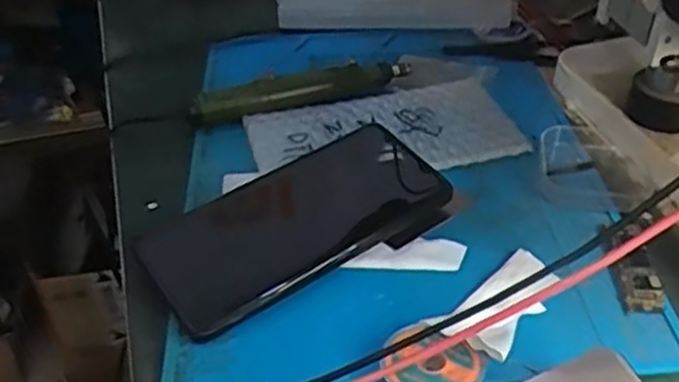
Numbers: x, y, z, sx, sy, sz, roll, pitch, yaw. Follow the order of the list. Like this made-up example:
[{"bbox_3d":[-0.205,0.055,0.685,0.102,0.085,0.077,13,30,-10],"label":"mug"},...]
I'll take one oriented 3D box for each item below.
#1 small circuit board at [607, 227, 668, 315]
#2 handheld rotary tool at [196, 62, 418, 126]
[{"bbox_3d":[0.153,0.040,0.380,0.022,0.010,0.055,0,38,2],"label":"small circuit board"},{"bbox_3d":[-0.024,-0.070,0.499,0.155,0.021,0.026,-12,40,-13],"label":"handheld rotary tool"}]

